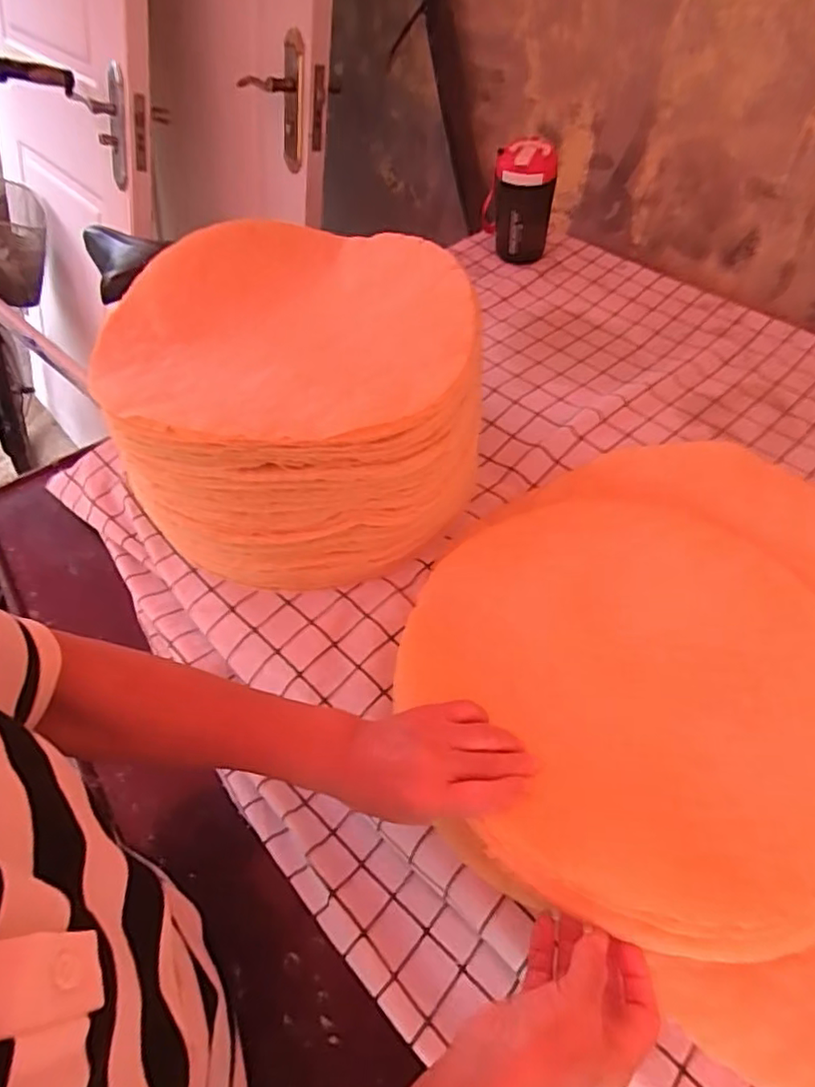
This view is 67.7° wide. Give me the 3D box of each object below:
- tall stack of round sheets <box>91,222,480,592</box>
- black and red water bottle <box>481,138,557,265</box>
[{"bbox_3d":[-0.110,-0.147,0.626,0.335,0.191,0.340,-6,53,-1],"label":"tall stack of round sheets"},{"bbox_3d":[0.163,-0.504,0.896,0.081,0.159,0.095,-6,53,-1],"label":"black and red water bottle"}]

